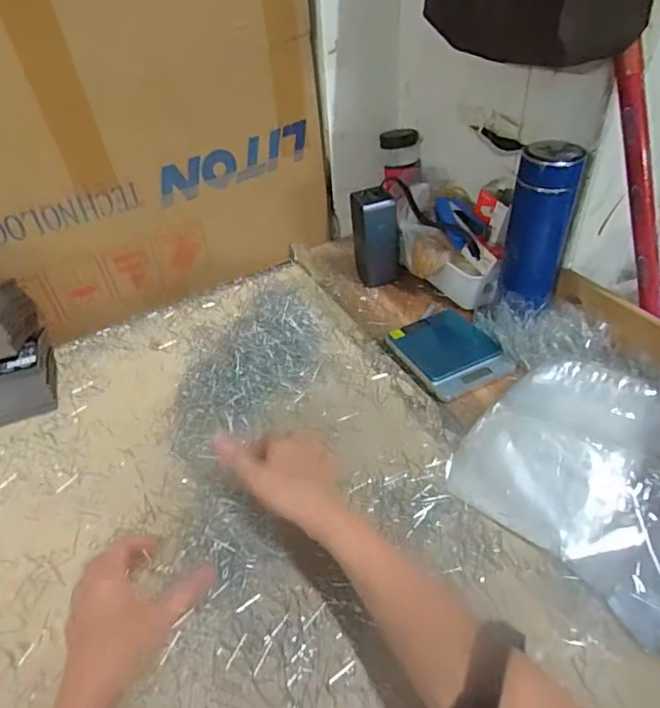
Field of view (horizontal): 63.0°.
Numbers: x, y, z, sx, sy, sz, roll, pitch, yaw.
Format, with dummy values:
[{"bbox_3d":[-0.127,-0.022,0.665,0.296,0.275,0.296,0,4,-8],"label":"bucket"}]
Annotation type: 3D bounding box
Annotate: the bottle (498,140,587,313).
[{"bbox_3d":[0.230,-0.139,0.594,0.062,0.169,0.055,16,46,23],"label":"bottle"}]

